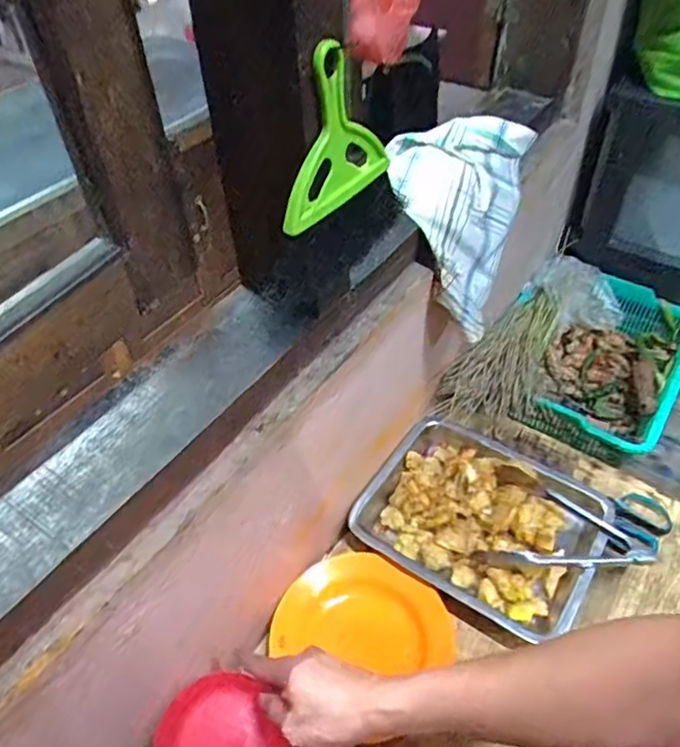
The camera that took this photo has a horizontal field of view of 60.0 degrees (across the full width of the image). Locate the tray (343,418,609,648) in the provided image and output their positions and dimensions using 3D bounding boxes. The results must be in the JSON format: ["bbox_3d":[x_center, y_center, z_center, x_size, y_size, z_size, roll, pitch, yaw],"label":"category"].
[{"bbox_3d":[0.197,0.196,0.814,0.296,0.047,0.251,26,52,24],"label":"tray"}]

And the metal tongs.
[{"bbox_3d":[0.302,0.221,0.786,0.213,0.053,0.147,16,48,16],"label":"metal tongs"}]

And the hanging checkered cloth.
[{"bbox_3d":[0.150,-0.222,0.788,0.188,0.143,0.298,7,59,8],"label":"hanging checkered cloth"}]

